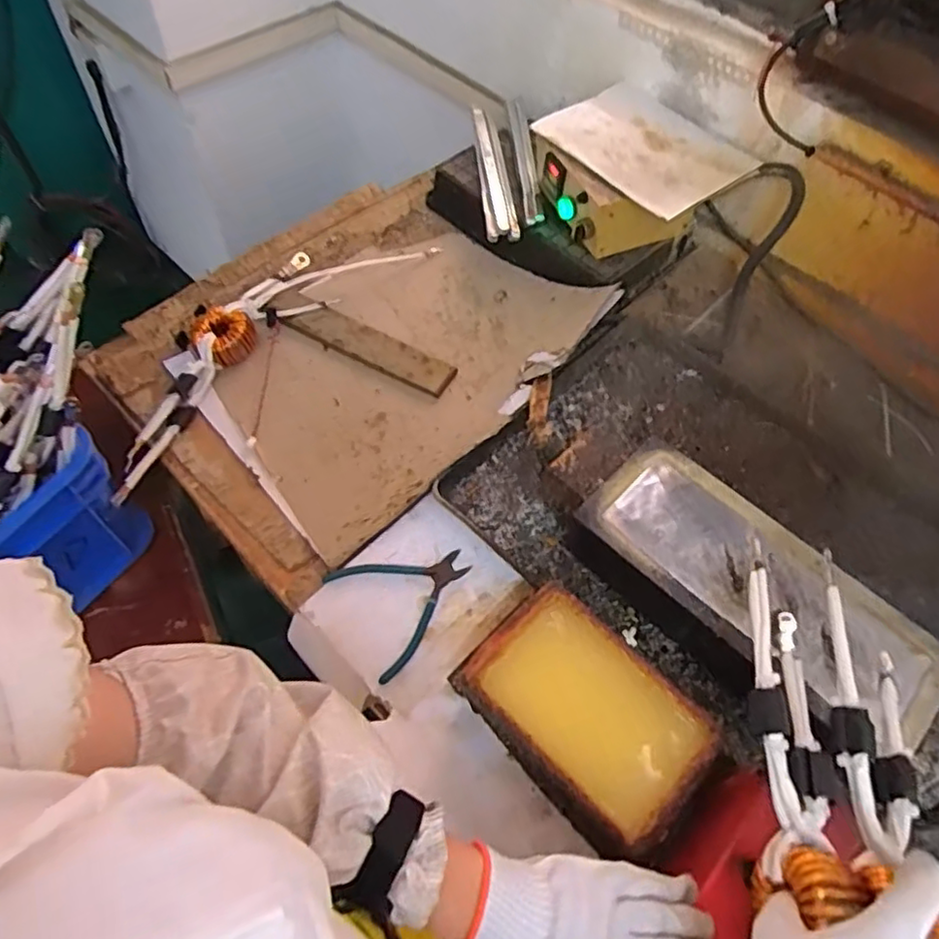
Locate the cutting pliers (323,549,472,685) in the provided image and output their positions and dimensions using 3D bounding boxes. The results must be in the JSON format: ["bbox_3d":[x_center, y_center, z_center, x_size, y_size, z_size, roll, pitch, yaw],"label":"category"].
[{"bbox_3d":[-0.061,0.128,0.665,0.133,0.009,0.122,-29,64,-19],"label":"cutting pliers"}]

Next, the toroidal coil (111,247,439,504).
[{"bbox_3d":[-0.280,-0.199,0.855,0.146,0.048,0.555,35,63,17],"label":"toroidal coil"}]

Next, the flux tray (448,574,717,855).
[{"bbox_3d":[0.101,0.217,0.581,0.201,0.068,0.139,41,65,20],"label":"flux tray"}]

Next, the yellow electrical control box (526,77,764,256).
[{"bbox_3d":[0.223,-0.413,0.905,0.225,0.091,0.252,-33,65,-20],"label":"yellow electrical control box"}]

